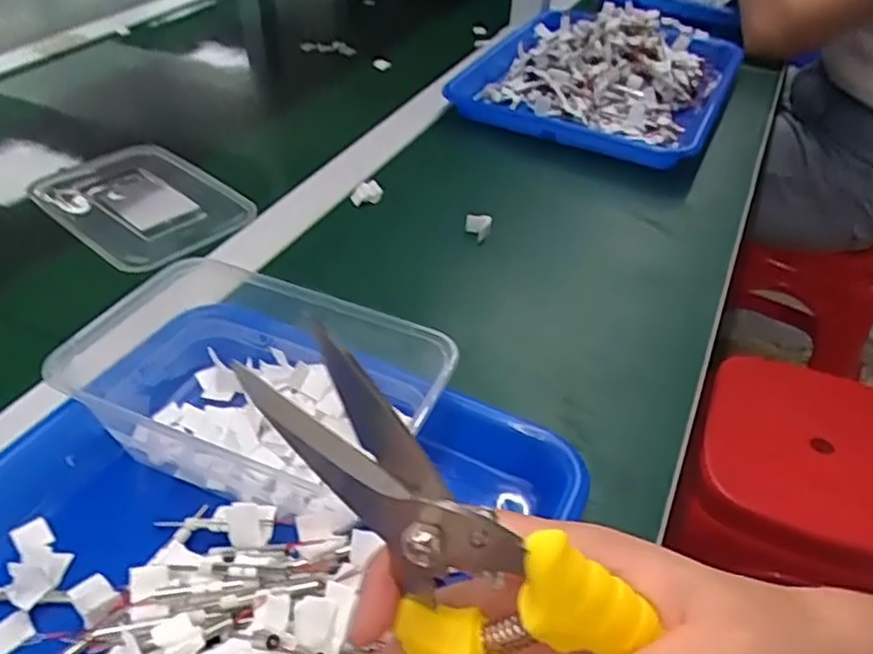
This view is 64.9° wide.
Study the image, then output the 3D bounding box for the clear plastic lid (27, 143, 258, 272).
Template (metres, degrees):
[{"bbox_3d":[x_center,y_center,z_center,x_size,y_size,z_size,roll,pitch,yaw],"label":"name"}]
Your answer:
[{"bbox_3d":[-0.236,-0.100,0.546,0.175,0.019,0.115,32,48,29],"label":"clear plastic lid"}]

